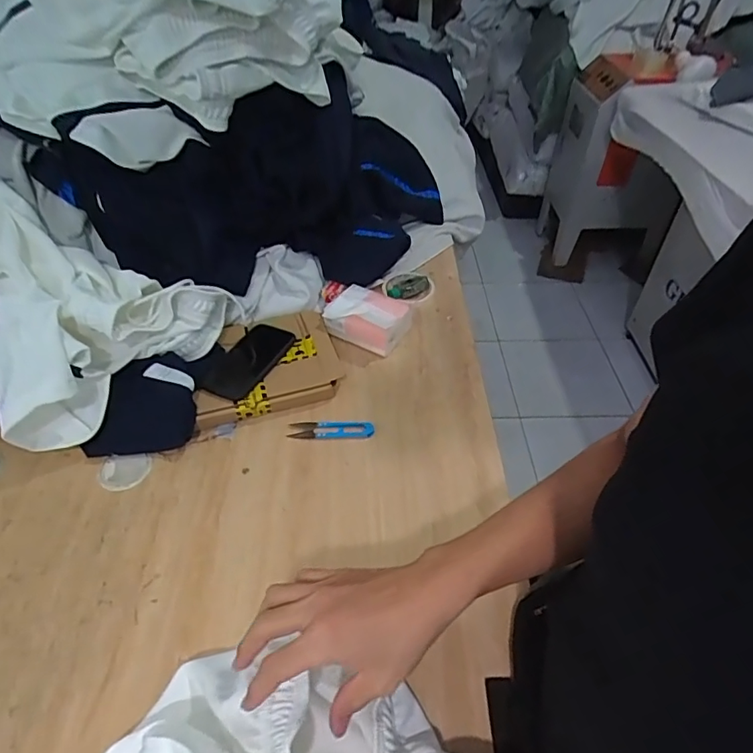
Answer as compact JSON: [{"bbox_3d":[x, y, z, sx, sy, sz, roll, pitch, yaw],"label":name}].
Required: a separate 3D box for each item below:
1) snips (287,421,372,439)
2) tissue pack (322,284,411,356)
[{"bbox_3d":[-0.064,0.076,0.710,0.118,0.008,0.027,1,46,2],"label":"snips"},{"bbox_3d":[-0.011,-0.094,0.825,0.129,0.050,0.100,14,48,15],"label":"tissue pack"}]

